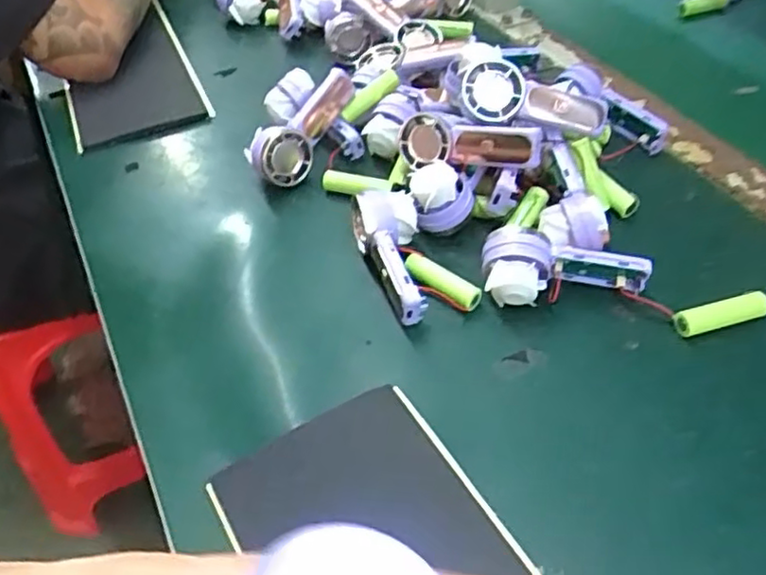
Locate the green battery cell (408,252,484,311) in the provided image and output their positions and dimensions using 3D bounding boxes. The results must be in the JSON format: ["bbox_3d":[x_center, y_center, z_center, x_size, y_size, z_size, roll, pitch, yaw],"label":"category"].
[{"bbox_3d":[0.035,-0.003,0.410,0.049,0.012,0.017,32,56,14],"label":"green battery cell"}]

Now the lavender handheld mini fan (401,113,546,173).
[{"bbox_3d":[0.054,-0.090,0.442,0.092,0.034,0.032,9,18,14],"label":"lavender handheld mini fan"}]

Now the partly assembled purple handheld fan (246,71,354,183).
[{"bbox_3d":[-0.058,-0.117,0.508,0.043,0.043,0.097,28,74,28],"label":"partly assembled purple handheld fan"}]

